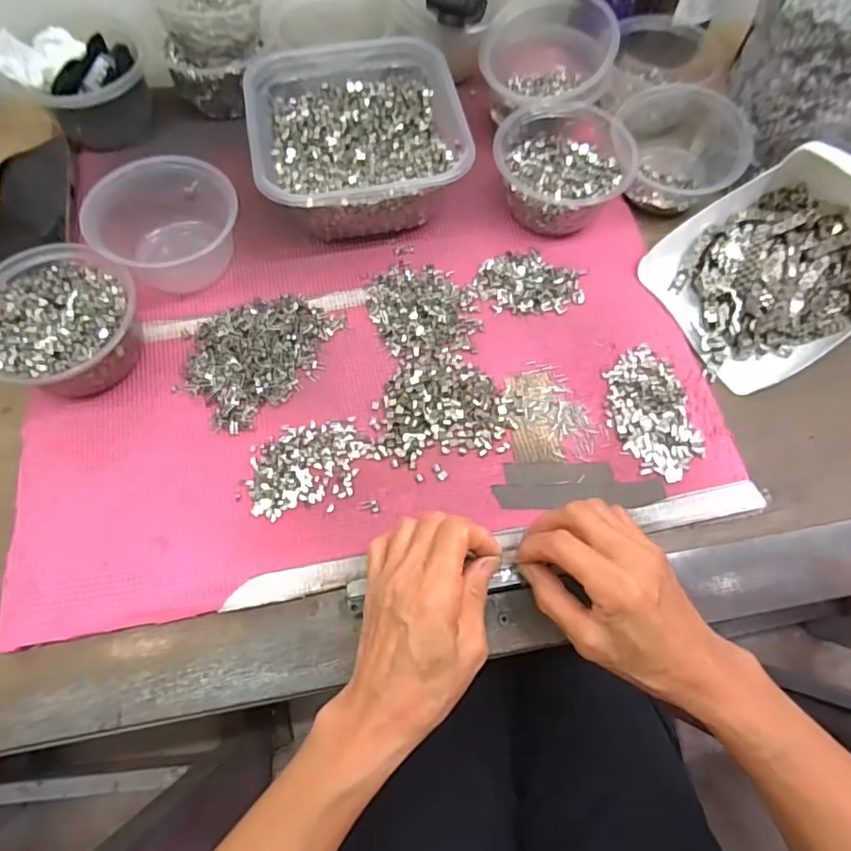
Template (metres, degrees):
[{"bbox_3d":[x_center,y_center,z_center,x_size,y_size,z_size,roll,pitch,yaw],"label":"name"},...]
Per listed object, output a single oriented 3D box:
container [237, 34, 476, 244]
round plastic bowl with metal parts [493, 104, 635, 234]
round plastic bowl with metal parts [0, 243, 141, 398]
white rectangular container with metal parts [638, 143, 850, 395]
[{"bbox_3d":[-0.060,-0.251,0.492,0.170,0.076,0.173,-10,68,-5],"label":"container"},{"bbox_3d":[0.118,-0.227,0.494,0.113,0.059,0.116,0,67,0],"label":"round plastic bowl with metal parts"},{"bbox_3d":[-0.273,-0.074,0.425,0.115,0.066,0.108,0,67,0],"label":"round plastic bowl with metal parts"},{"bbox_3d":[0.295,-0.138,0.446,0.181,0.081,0.150,-32,71,-13],"label":"white rectangular container with metal parts"}]

